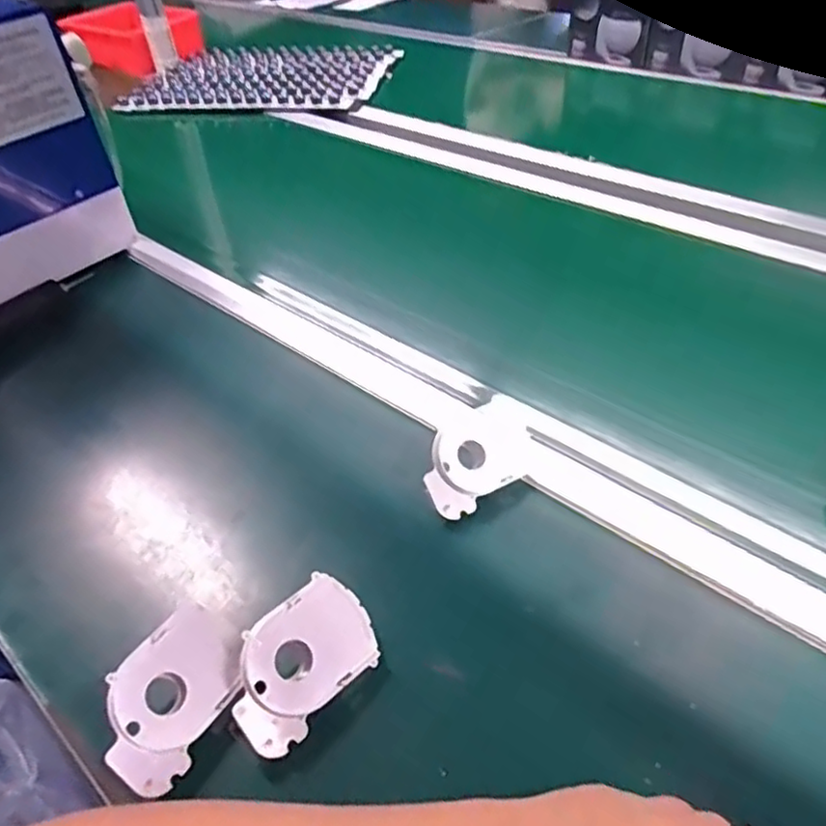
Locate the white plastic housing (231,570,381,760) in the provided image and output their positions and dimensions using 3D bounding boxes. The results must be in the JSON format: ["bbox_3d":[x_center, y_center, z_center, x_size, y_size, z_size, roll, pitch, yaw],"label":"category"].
[{"bbox_3d":[-0.072,0.158,0.430,0.102,0.016,0.068,-39,90,-31],"label":"white plastic housing"}]

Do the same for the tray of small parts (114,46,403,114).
[{"bbox_3d":[-0.286,-0.648,1.298,0.458,0.032,0.311,5,44,11],"label":"tray of small parts"}]

